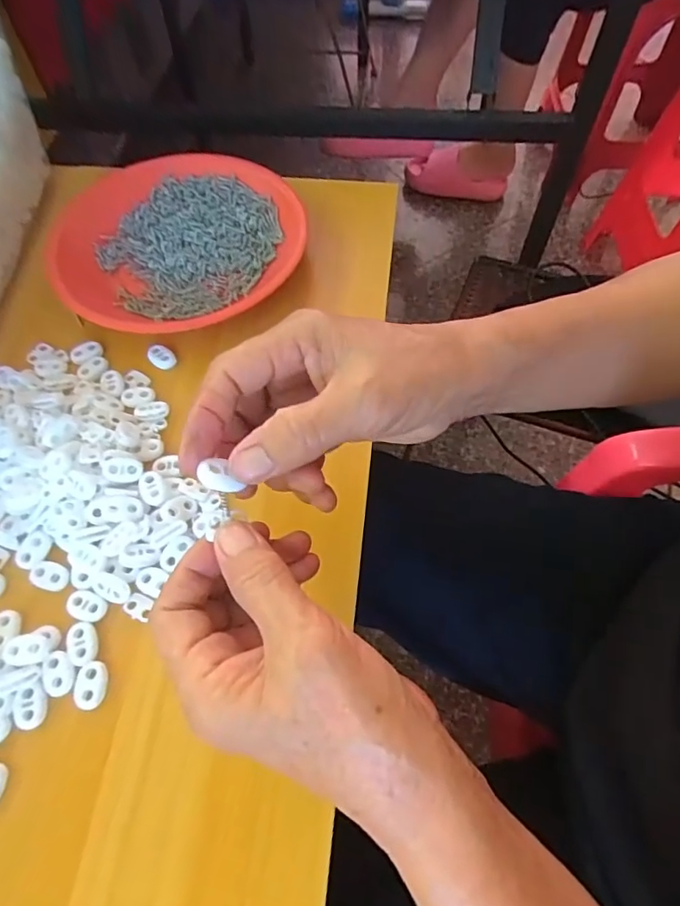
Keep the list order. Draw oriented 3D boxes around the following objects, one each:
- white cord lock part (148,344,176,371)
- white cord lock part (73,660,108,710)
[{"bbox_3d":[-0.128,-0.069,0.377,0.024,0.004,0.015,33,67,18],"label":"white cord lock part"},{"bbox_3d":[-0.130,0.120,0.272,0.016,0.004,0.023,-2,61,1],"label":"white cord lock part"}]

